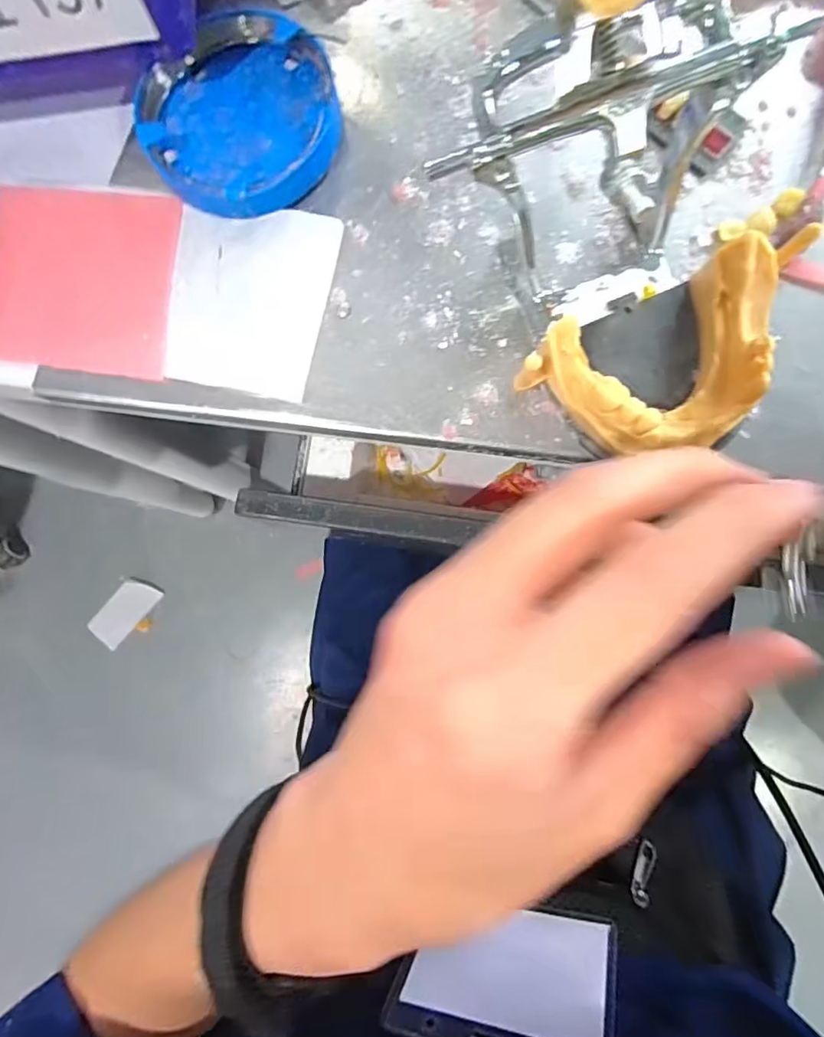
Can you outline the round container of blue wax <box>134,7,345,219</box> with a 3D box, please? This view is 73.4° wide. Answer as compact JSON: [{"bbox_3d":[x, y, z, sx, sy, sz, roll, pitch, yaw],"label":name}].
[{"bbox_3d":[-0.067,-0.159,0.216,0.074,0.022,0.074,0,83,4],"label":"round container of blue wax"}]

